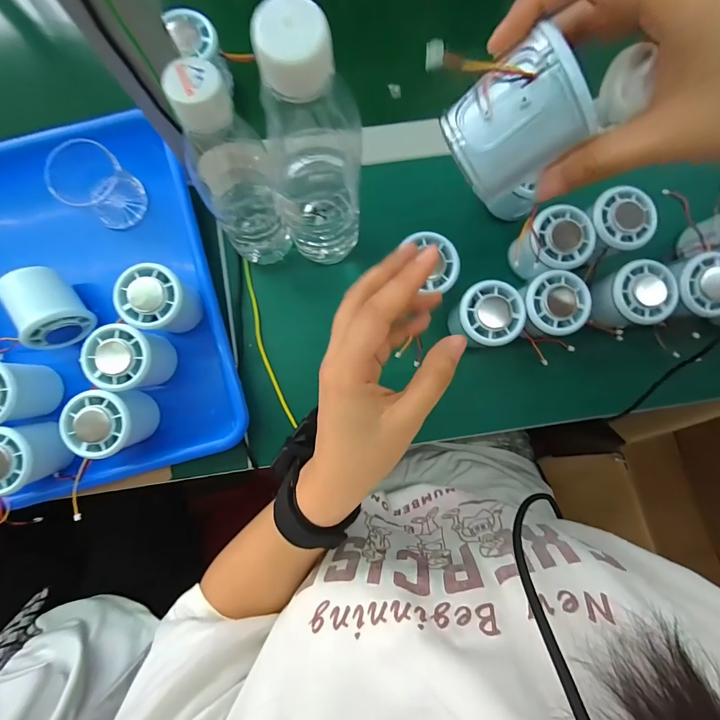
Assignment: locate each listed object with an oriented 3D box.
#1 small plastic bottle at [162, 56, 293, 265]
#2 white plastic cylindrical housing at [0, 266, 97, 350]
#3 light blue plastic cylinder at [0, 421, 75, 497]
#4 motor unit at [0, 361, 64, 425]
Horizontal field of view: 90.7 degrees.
[{"bbox_3d":[-0.098,-0.132,0.281,0.051,0.181,0.060,-36,88,-4],"label":"small plastic bottle"},{"bbox_3d":[-0.286,-0.046,0.323,0.048,0.044,0.061,-36,88,-4],"label":"white plastic cylindrical housing"},{"bbox_3d":[-0.298,0.085,0.315,0.051,0.051,0.055,0,86,-2],"label":"light blue plastic cylinder"},{"bbox_3d":[-0.312,0.029,0.317,0.052,0.052,0.053,0,86,-2],"label":"motor unit"}]

